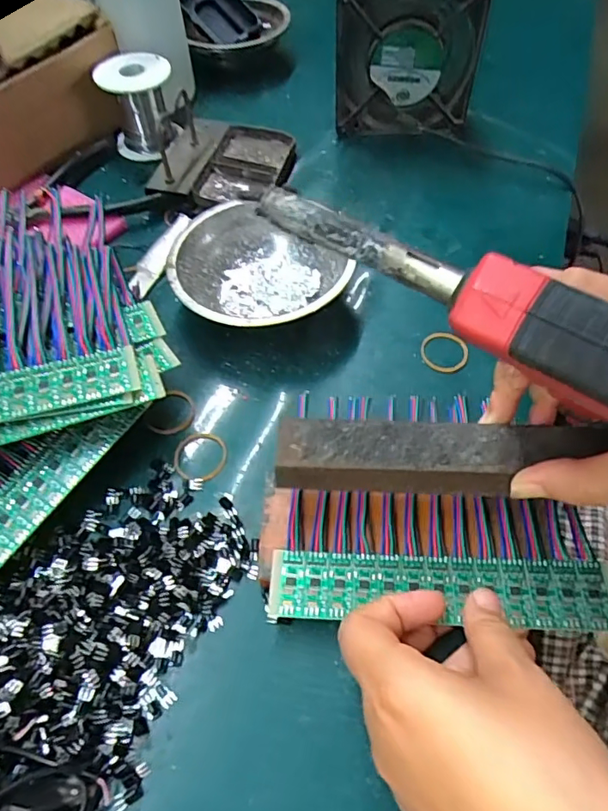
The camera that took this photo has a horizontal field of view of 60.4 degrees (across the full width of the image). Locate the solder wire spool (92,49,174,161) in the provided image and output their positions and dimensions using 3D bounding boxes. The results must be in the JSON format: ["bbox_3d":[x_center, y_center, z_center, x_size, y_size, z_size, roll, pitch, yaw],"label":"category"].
[{"bbox_3d":[-0.149,-0.274,0.474,0.061,0.059,0.059,-12,58,-6],"label":"solder wire spool"}]

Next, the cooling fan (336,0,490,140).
[{"bbox_3d":[0.089,-0.299,0.447,0.120,0.120,0.046,6,58,5],"label":"cooling fan"}]

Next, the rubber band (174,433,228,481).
[{"bbox_3d":[-0.063,0.030,0.317,0.032,0.004,0.032,-1,57,1],"label":"rubber band"}]

